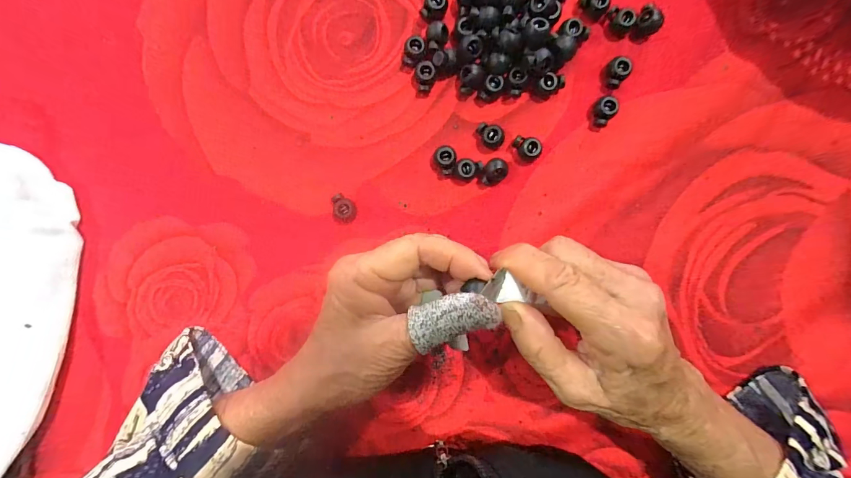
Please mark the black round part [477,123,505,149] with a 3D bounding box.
[{"bbox_3d":[0.043,-0.069,0.245,0.018,0.013,0.015,9,93,-2],"label":"black round part"}]

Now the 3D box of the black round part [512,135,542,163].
[{"bbox_3d":[0.068,-0.061,0.242,0.013,0.012,0.018,-32,94,1],"label":"black round part"}]

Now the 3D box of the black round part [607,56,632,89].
[{"bbox_3d":[0.127,-0.109,0.240,0.011,0.012,0.018,5,94,-2],"label":"black round part"}]

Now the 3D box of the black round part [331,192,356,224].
[{"bbox_3d":[-0.056,-0.021,0.248,0.015,0.011,0.021,-27,94,1],"label":"black round part"}]

